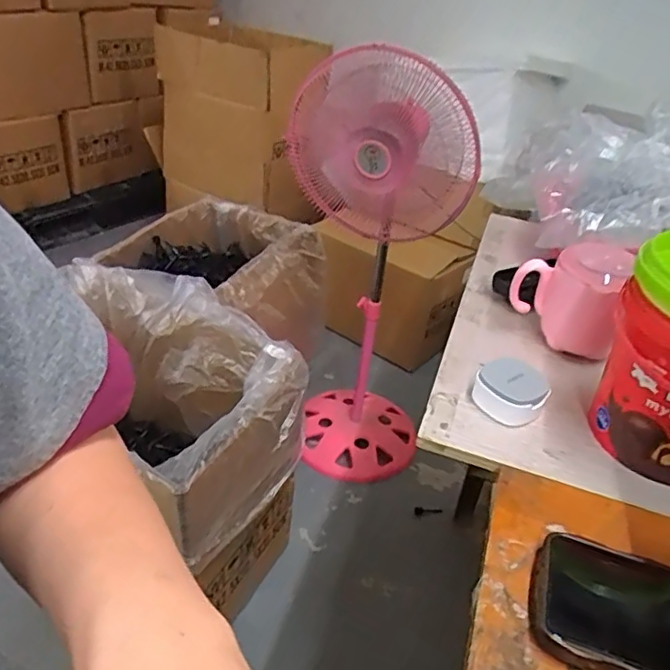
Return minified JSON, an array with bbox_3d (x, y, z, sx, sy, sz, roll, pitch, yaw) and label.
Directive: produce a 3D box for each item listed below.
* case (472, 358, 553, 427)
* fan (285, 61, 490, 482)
[{"bbox_3d":[0.144,0.043,0.500,0.055,0.031,0.055,14,35,9],"label":"case"},{"bbox_3d":[0.059,-0.111,1.246,0.324,0.853,0.297,1,35,-9],"label":"fan"}]

